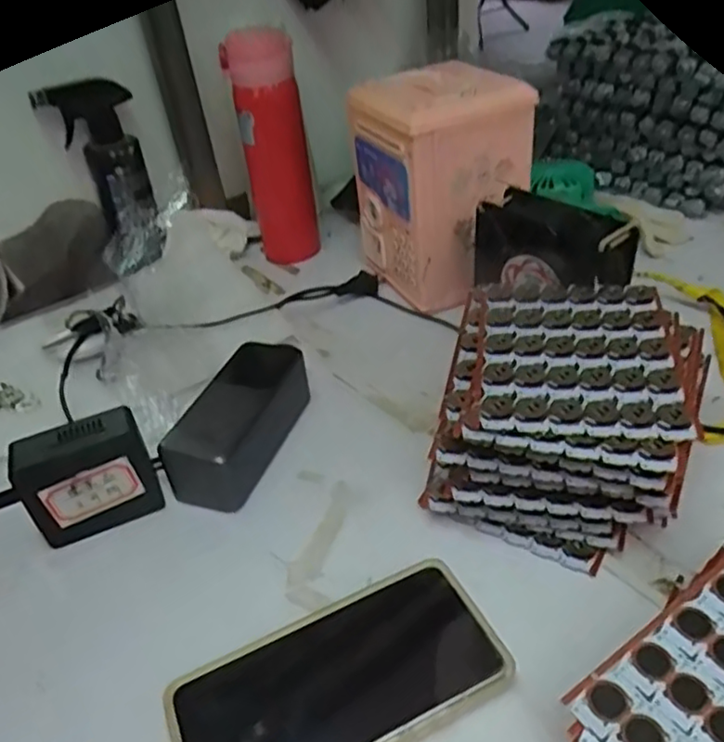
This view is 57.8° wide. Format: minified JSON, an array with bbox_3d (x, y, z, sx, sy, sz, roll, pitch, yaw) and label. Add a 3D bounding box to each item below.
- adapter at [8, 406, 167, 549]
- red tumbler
[{"bbox_3d":[-0.176,0.069,0.428,0.080,0.074,0.034,-20,39,-16],"label":"adapter"},{"bbox_3d":[-0.090,-0.225,0.692,0.066,0.244,0.058,-9,37,-3],"label":"red tumbler"}]

